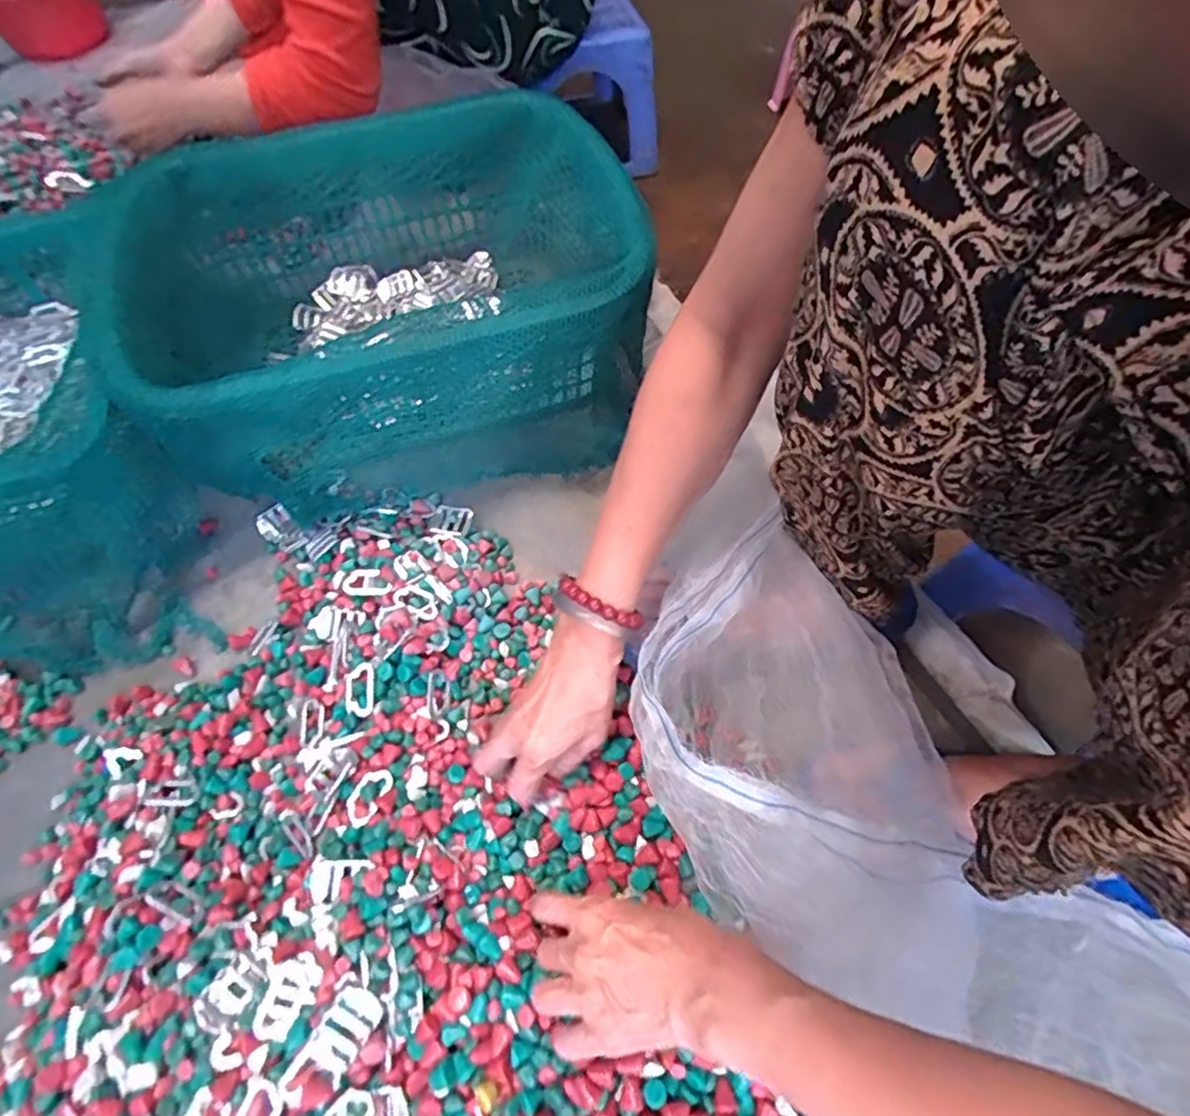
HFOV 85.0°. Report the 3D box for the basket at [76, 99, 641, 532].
[{"bbox_3d":[-0.204,-0.239,0.647,0.460,0.212,0.367,-11,62,-8],"label":"basket"}]

